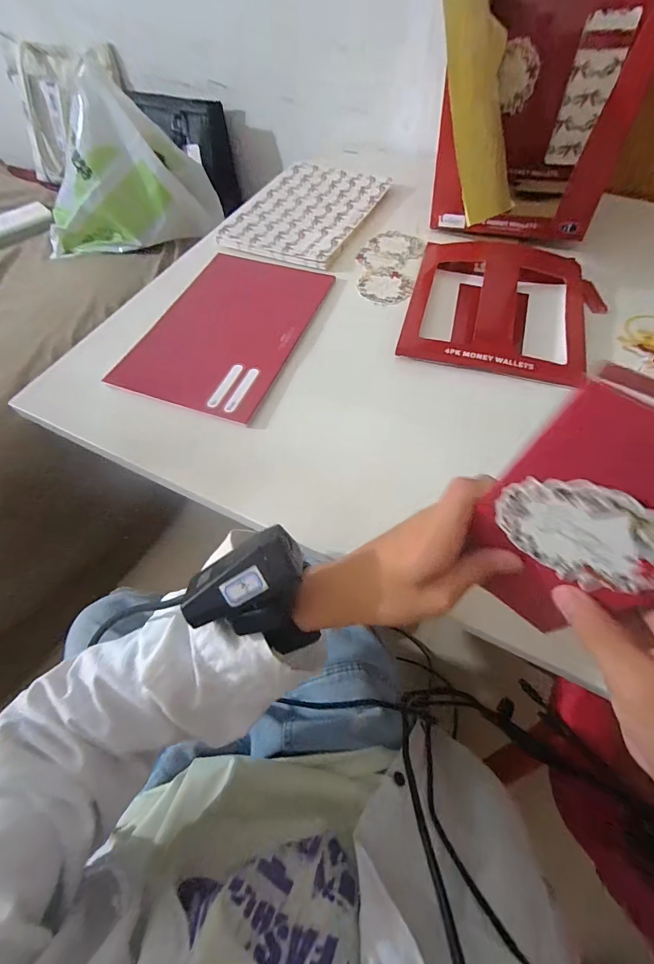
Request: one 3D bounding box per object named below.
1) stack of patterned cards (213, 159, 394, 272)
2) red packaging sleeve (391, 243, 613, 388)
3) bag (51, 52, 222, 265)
[{"bbox_3d":[-0.031,-0.414,0.569,0.180,0.010,0.267,23,65,13],"label":"stack of patterned cards"},{"bbox_3d":[0.213,-0.218,0.448,0.213,0.020,0.251,14,63,9],"label":"red packaging sleeve"},{"bbox_3d":[-0.375,-0.543,0.663,0.331,0.217,0.105,-21,60,-11],"label":"bag"}]

